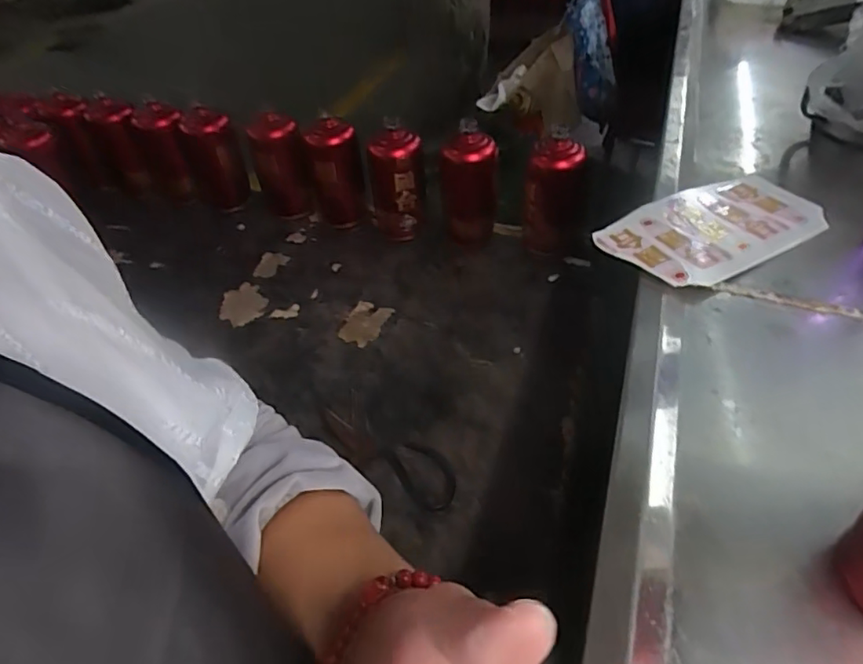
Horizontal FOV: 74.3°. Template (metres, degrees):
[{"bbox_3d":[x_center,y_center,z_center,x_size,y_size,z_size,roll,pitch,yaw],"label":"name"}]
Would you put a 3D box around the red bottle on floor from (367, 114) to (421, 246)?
[{"bbox_3d":[-0.055,-0.232,0.872,0.074,0.181,0.076,-10,44,-5],"label":"red bottle on floor"}]

